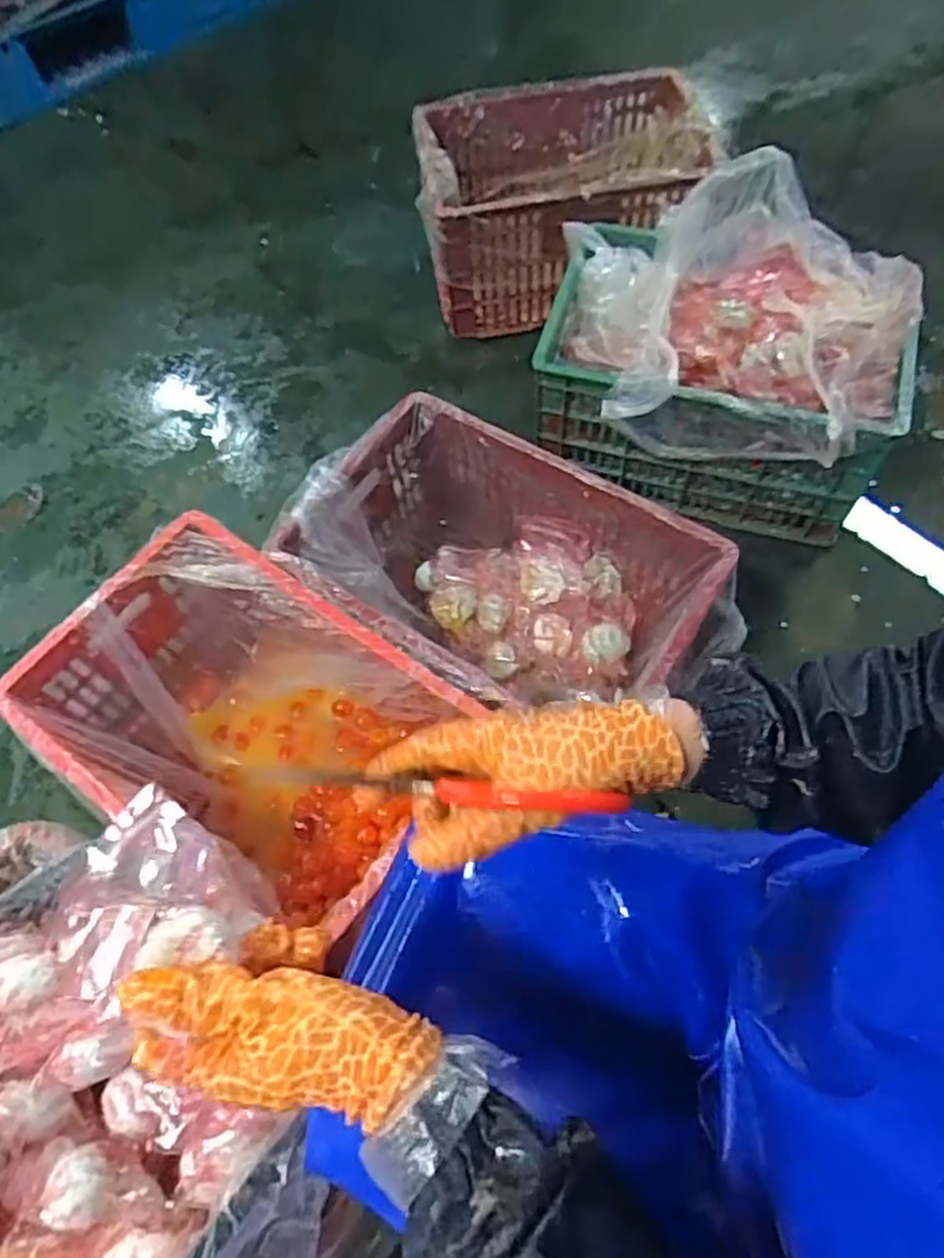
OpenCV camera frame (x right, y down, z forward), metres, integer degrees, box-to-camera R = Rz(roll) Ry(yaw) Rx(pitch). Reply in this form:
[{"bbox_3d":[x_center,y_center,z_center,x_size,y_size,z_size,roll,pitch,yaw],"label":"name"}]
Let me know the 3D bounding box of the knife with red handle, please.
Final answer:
[{"bbox_3d":[-0.015,0.084,0.399,0.187,0.026,0.013,3,63,12],"label":"knife with red handle"}]

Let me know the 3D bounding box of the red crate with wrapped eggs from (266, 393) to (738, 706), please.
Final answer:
[{"bbox_3d":[0.031,-0.046,0.968,0.466,0.239,0.301,34,69,20],"label":"red crate with wrapped eggs"}]

